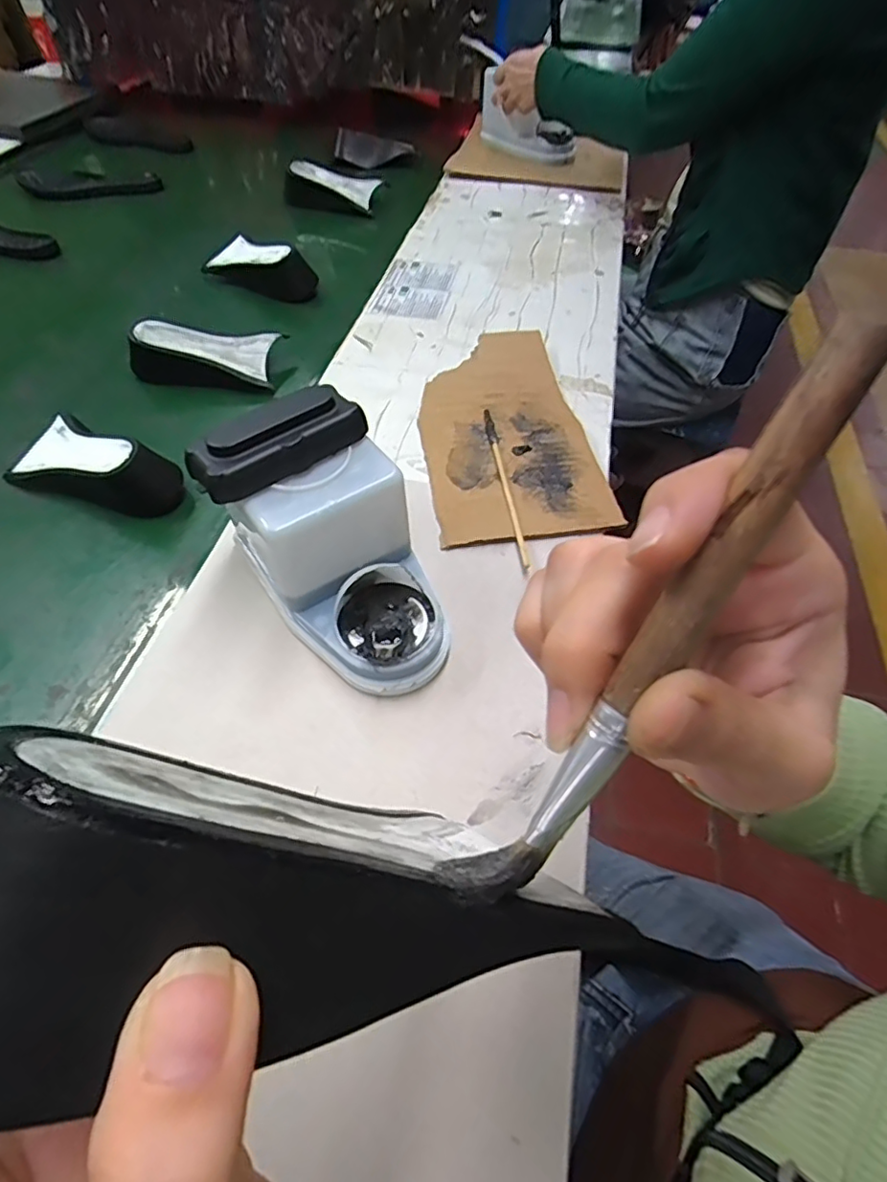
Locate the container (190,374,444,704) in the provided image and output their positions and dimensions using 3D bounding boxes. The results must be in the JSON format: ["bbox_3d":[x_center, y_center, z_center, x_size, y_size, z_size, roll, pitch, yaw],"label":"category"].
[{"bbox_3d":[-0.064,-0.026,0.367,0.108,0.127,0.160,-33,59,-21],"label":"container"}]

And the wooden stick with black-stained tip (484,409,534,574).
[{"bbox_3d":[0.052,-0.093,0.481,0.010,0.007,0.186,-7,52,-2],"label":"wooden stick with black-stained tip"}]

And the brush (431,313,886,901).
[{"bbox_3d":[0.042,0.012,0.118,0.014,0.136,0.019,37,18,28],"label":"brush"}]

